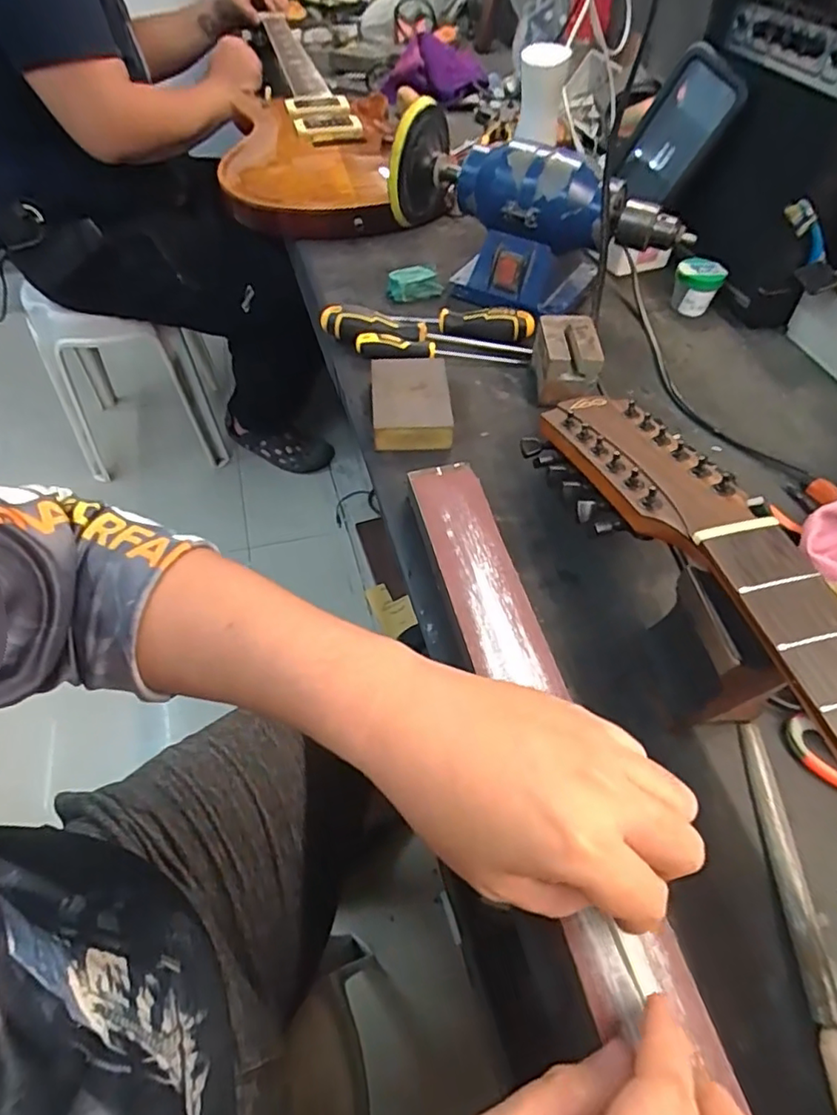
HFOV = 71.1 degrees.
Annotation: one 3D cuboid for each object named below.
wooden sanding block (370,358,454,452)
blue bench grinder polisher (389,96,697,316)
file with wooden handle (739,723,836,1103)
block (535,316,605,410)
[{"bbox_3d":[-0.007,-0.142,0.537,0.068,0.030,0.104,-3,53,-3],"label":"wooden sanding block"},{"bbox_3d":[0.120,-0.364,0.629,0.312,0.138,0.131,25,56,16],"label":"blue bench grinder polisher"},{"bbox_3d":[0.197,0.199,0.290,0.018,0.015,0.238,6,53,3],"label":"file with wooden handle"},{"bbox_3d":[0.138,-0.184,0.555,0.054,0.055,0.093,2,53,0],"label":"block"}]

